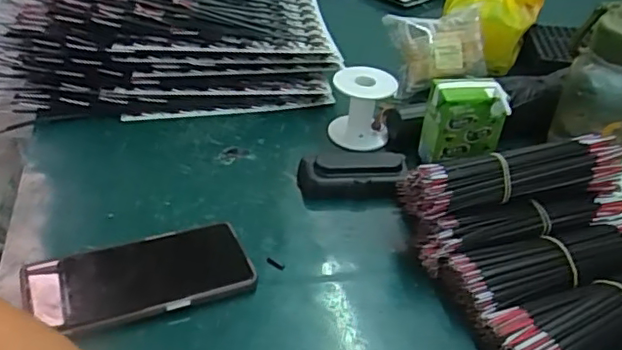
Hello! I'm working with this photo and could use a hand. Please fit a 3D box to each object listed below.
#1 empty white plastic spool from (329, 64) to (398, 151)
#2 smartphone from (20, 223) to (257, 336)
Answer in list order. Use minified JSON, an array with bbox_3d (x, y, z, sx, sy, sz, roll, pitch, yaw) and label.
[{"bbox_3d":[0.053,-0.075,0.625,0.061,0.067,0.066,6,37,1],"label":"empty white plastic spool"},{"bbox_3d":[-0.130,0.078,0.459,0.161,0.014,0.077,-10,39,-19],"label":"smartphone"}]

